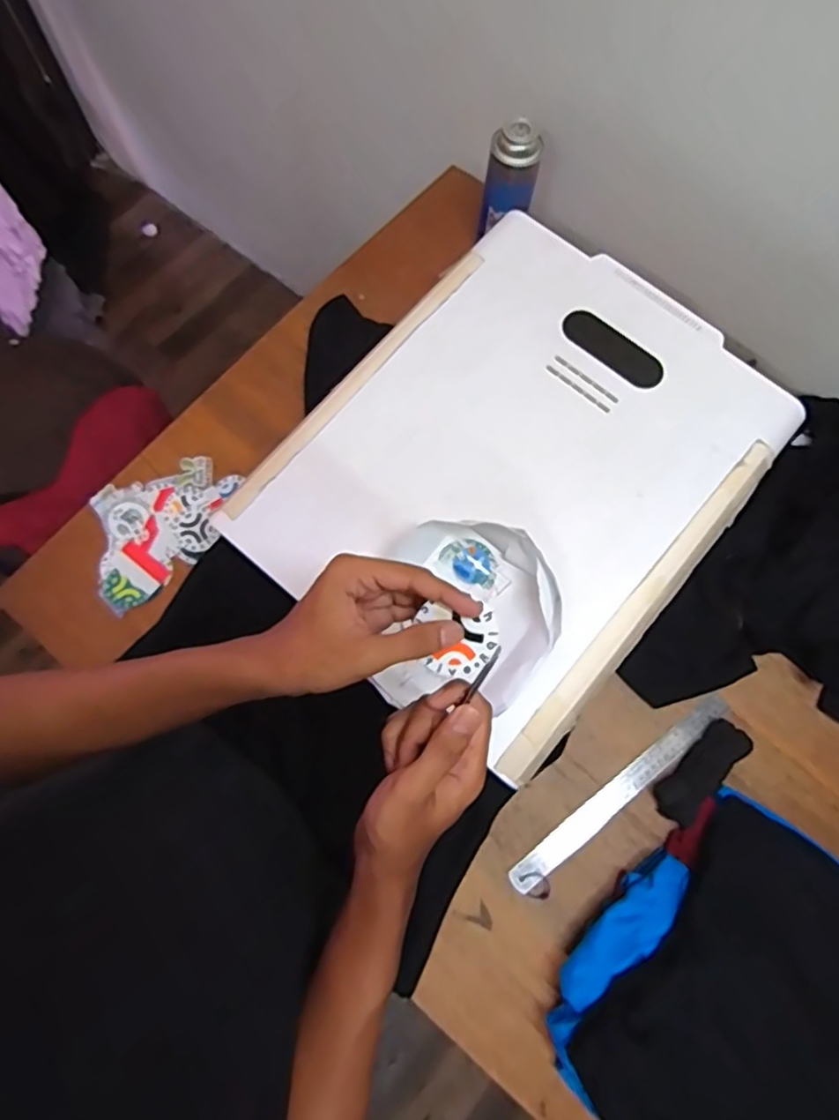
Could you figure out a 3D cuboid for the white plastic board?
[{"bbox_3d":[0.103,-0.101,0.637,0.399,0.024,0.491,39,78,9],"label":"white plastic board"}]

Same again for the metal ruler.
[{"bbox_3d":[0.235,0.265,0.712,0.320,0.006,0.032,-36,69,-10],"label":"metal ruler"}]

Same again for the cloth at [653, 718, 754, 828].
[{"bbox_3d":[0.322,0.243,0.707,0.127,0.029,0.044,-43,80,-11],"label":"cloth"}]

